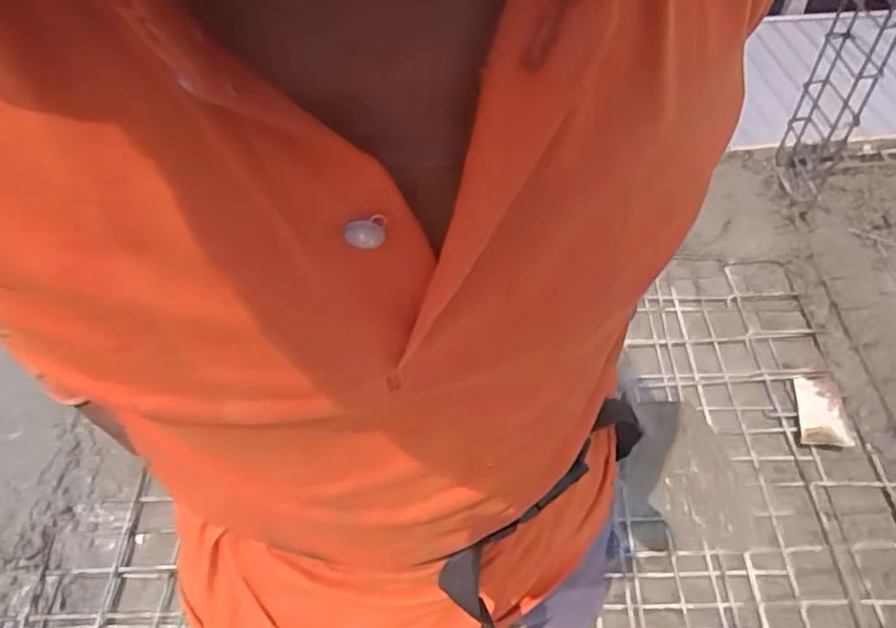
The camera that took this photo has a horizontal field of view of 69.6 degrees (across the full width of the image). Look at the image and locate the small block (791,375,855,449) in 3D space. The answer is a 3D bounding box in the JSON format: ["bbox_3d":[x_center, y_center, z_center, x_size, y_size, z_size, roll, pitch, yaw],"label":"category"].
[{"bbox_3d":[0.800,0.199,1.386,0.093,0.048,0.195,8,51,12],"label":"small block"}]

